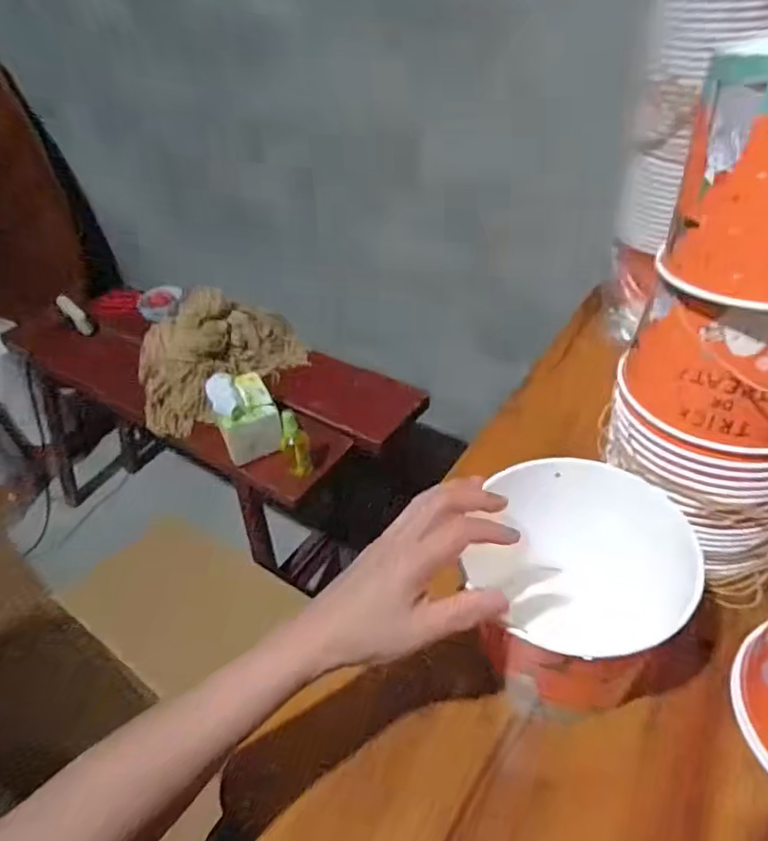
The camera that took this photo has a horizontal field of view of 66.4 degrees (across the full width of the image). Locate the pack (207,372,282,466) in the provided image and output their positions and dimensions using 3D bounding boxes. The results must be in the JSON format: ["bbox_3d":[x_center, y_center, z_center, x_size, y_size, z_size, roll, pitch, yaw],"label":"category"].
[{"bbox_3d":[-0.235,-0.017,1.003,0.104,0.115,0.128,-19,43,-14],"label":"pack"}]

